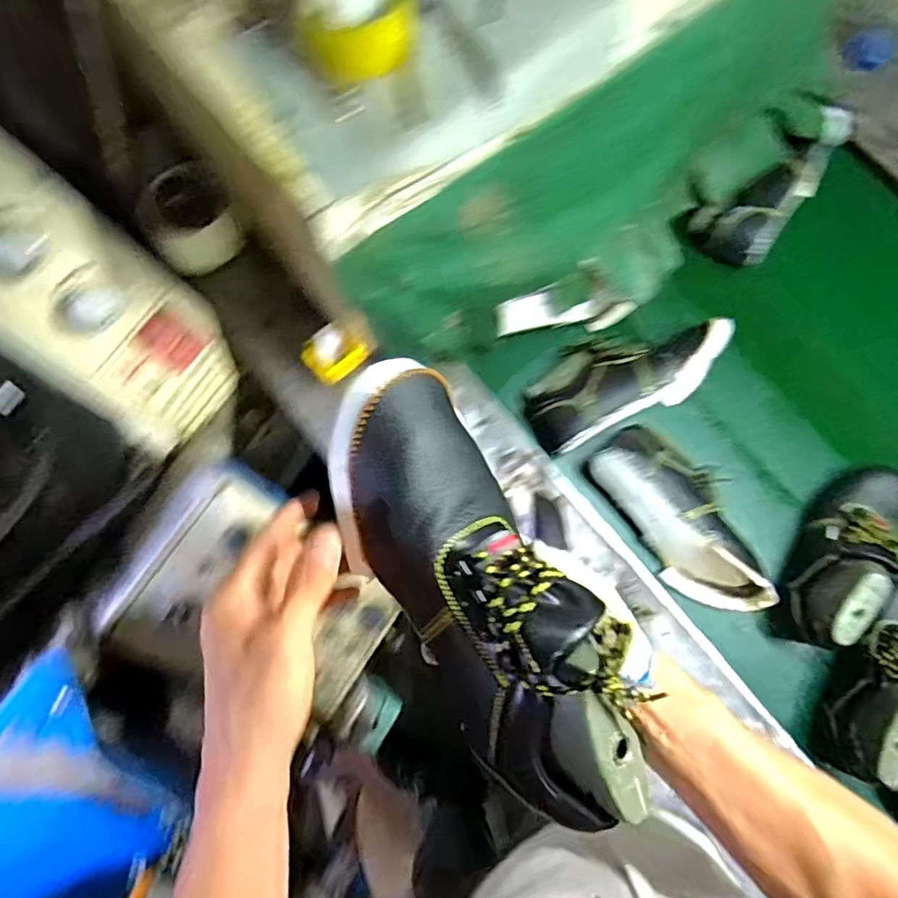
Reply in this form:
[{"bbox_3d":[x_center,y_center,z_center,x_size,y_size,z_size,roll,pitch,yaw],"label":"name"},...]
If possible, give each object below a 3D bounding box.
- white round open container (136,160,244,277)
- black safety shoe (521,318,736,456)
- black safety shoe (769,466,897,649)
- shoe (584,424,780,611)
[{"bbox_3d":[-0.361,-0.321,0.814,0.124,0.082,0.112,-32,79,-8],"label":"white round open container"},{"bbox_3d":[0.259,-0.104,0.838,0.312,0.102,0.136,-23,77,8],"label":"black safety shoe"},{"bbox_3d":[0.540,0.137,0.784,0.109,0.094,0.280,36,78,8],"label":"black safety shoe"},{"bbox_3d":[0.333,0.100,0.813,0.127,0.098,0.295,-35,79,-9],"label":"shoe"}]

